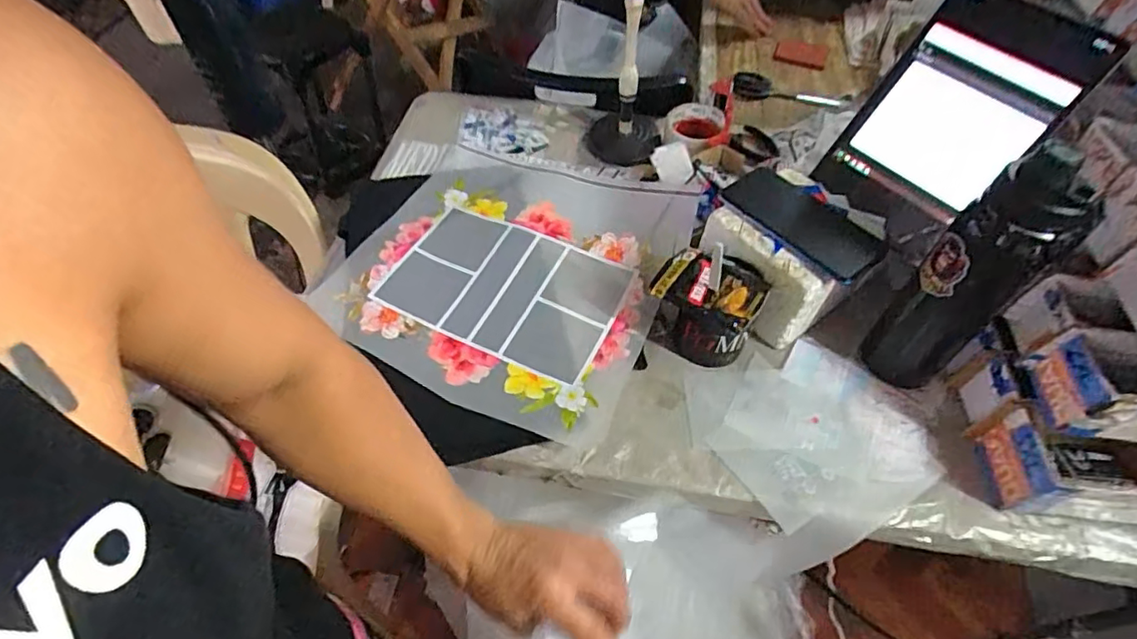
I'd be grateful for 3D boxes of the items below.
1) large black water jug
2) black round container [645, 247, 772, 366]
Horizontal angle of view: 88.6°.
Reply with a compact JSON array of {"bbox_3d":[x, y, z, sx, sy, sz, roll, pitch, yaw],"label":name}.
[{"bbox_3d":[0.367,-0.031,0.538,0.062,0.273,0.077,-36,62,-27],"label":"large black water jug"},{"bbox_3d":[0.147,-0.014,0.622,0.103,0.099,0.089,27,56,17],"label":"black round container"}]

